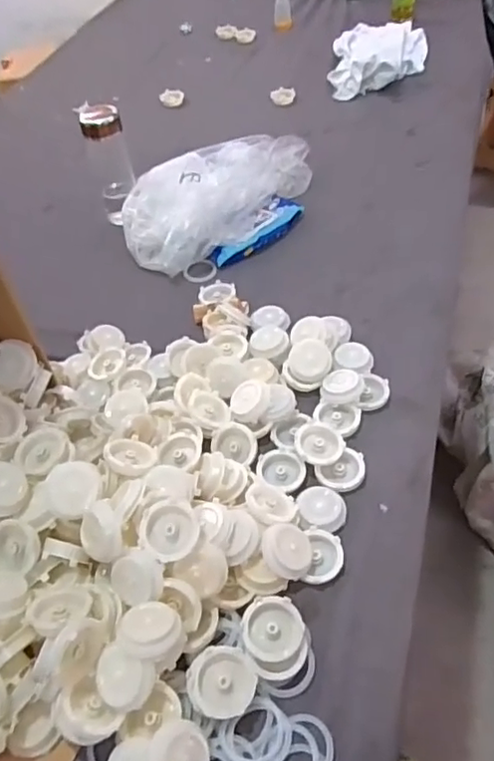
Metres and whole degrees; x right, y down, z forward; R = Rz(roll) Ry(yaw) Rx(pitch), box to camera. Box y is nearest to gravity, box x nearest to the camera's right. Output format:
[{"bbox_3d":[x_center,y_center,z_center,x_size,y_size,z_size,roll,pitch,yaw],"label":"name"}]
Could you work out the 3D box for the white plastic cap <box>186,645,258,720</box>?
[{"bbox_3d":[-0.023,0.277,0.537,0.063,0.013,0.058,-3,49,3],"label":"white plastic cap"}]

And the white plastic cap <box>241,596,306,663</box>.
[{"bbox_3d":[0.026,0.241,0.568,0.058,0.017,0.057,-5,59,8],"label":"white plastic cap"}]

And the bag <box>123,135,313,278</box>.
[{"bbox_3d":[-0.057,-0.356,1.091,0.233,0.084,0.434,25,56,25],"label":"bag"}]

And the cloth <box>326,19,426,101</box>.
[{"bbox_3d":[0.330,-0.819,1.456,0.236,0.069,0.375,5,50,10],"label":"cloth"}]

